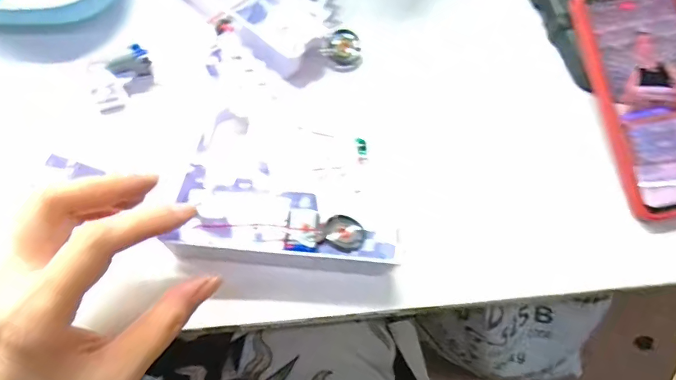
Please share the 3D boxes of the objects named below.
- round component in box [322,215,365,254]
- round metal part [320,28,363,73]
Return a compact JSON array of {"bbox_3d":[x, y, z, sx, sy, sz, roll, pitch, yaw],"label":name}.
[{"bbox_3d":[0.004,0.025,0.261,0.024,0.006,0.021,36,70,10],"label":"round component in box"},{"bbox_3d":[0.005,-0.103,0.334,0.029,0.007,0.029,-1,94,-12],"label":"round metal part"}]

